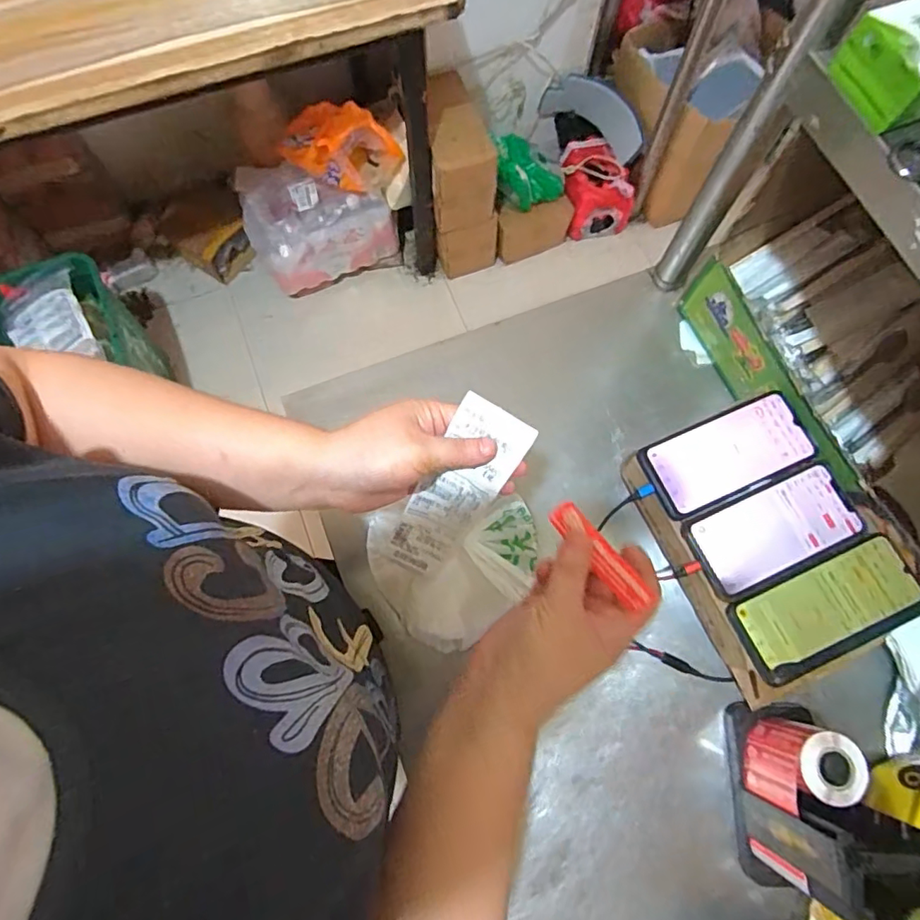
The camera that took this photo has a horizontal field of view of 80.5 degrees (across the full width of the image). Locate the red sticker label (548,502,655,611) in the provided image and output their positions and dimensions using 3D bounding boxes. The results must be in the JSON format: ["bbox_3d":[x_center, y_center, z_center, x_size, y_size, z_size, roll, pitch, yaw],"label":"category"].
[{"bbox_3d":[0.083,0.057,0.330,0.017,0.008,0.072,-38,80,-11],"label":"red sticker label"}]

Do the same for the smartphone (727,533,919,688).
[{"bbox_3d":[0.326,0.131,0.478,0.161,0.011,0.076,-24,76,-8],"label":"smartphone"}]

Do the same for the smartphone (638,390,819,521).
[{"bbox_3d":[0.258,-0.006,0.523,0.157,0.015,0.075,-22,76,-7],"label":"smartphone"}]

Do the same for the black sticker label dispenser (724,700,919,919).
[{"bbox_3d":[0.298,0.291,0.442,0.077,0.174,0.142,5,74,0],"label":"black sticker label dispenser"}]

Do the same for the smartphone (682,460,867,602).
[{"bbox_3d":[0.290,0.063,0.503,0.155,0.012,0.076,-23,76,-7],"label":"smartphone"}]

